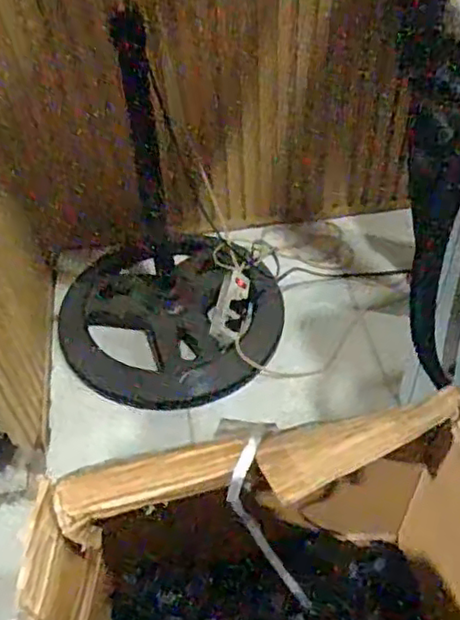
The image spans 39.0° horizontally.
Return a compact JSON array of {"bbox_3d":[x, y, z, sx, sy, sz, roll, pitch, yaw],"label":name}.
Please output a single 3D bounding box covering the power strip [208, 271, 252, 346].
[{"bbox_3d":[0.000,-0.009,1.367,0.069,0.035,0.156,12,68,13],"label":"power strip"}]

